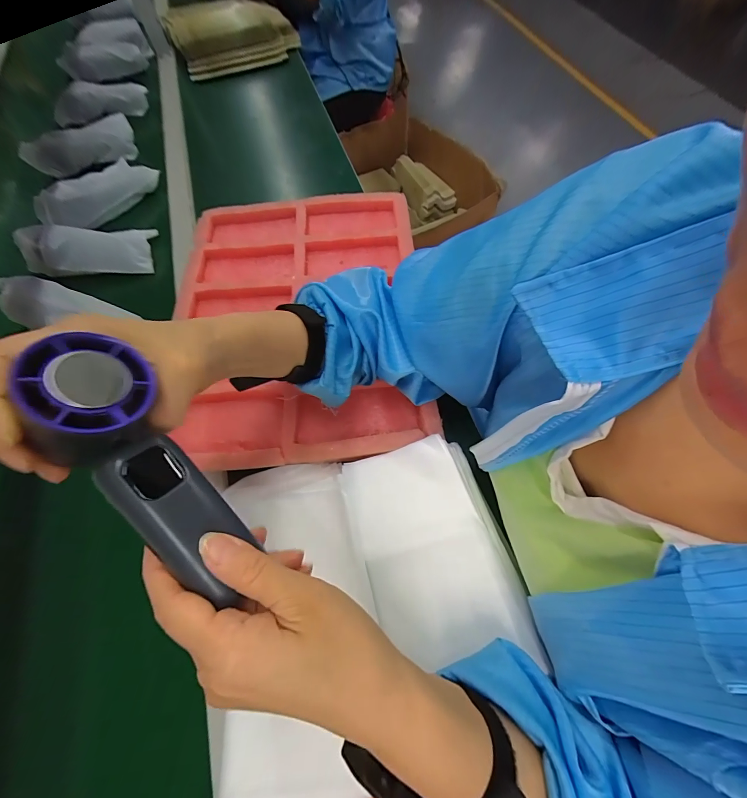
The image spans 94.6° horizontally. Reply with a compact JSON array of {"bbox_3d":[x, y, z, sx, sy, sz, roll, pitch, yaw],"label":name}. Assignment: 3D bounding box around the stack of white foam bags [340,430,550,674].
[{"bbox_3d":[0.056,0.132,0.322,0.131,0.025,0.189,-15,65,-5],"label":"stack of white foam bags"}]

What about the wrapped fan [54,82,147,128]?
[{"bbox_3d":[-0.568,-0.614,0.718,0.180,0.057,0.067,-28,67,-10],"label":"wrapped fan"}]

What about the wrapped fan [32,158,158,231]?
[{"bbox_3d":[-0.469,-0.349,0.593,0.056,0.062,0.188,34,71,17],"label":"wrapped fan"}]

